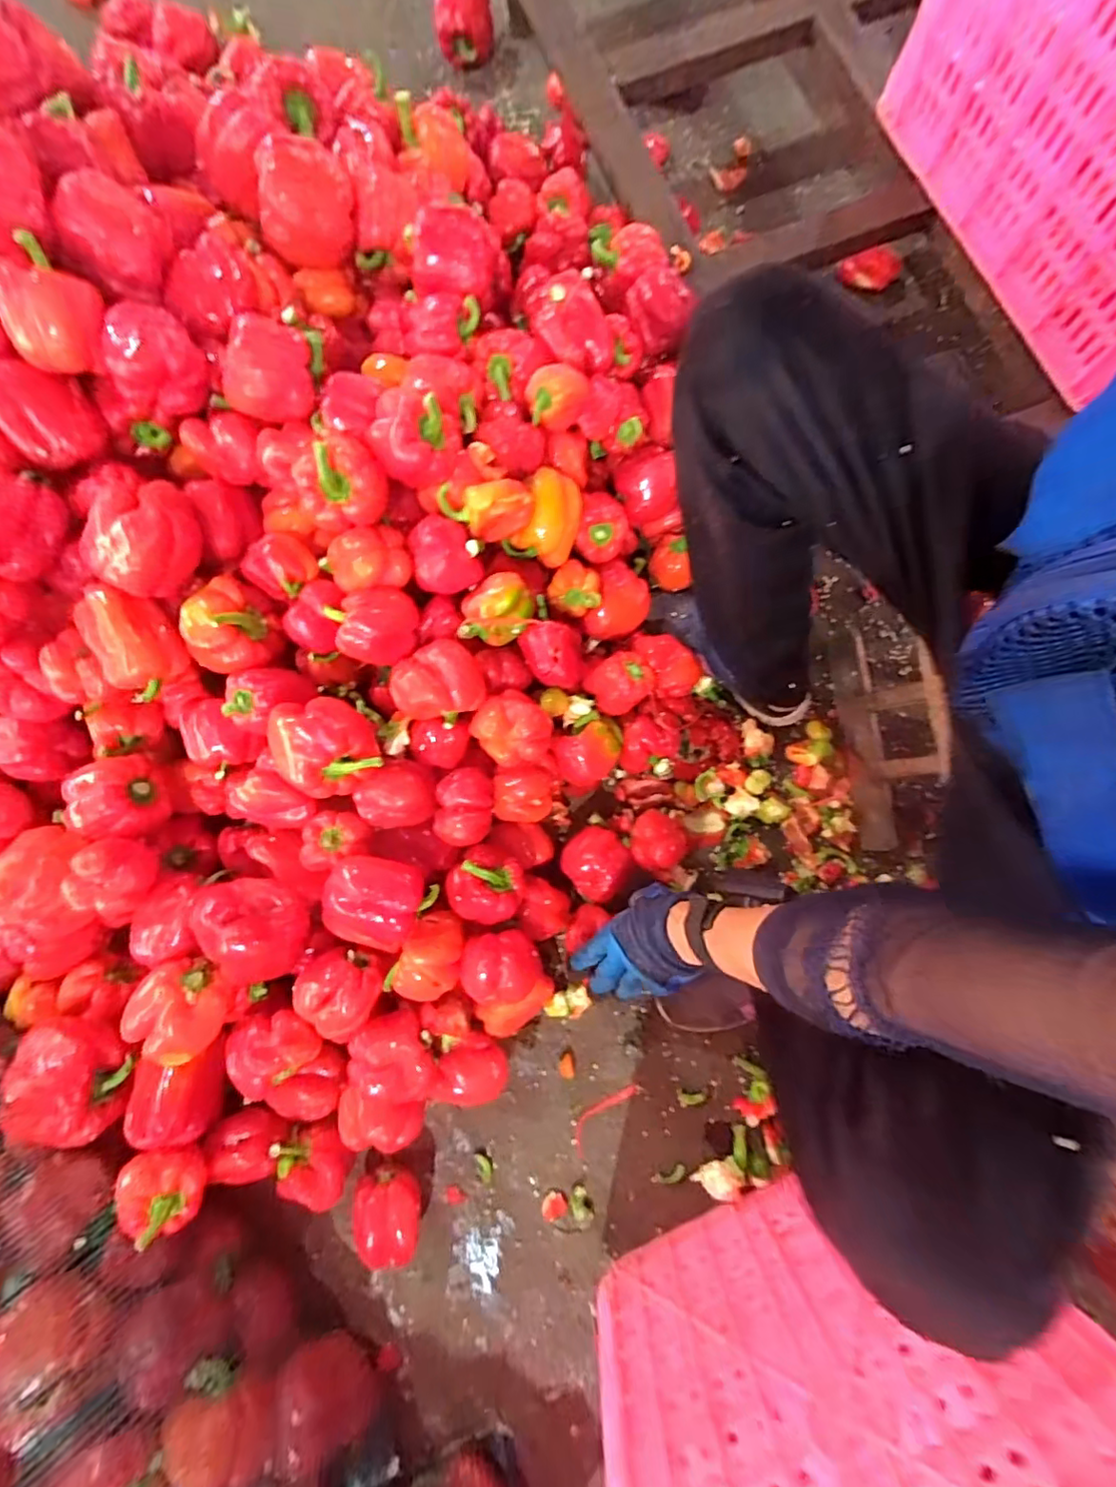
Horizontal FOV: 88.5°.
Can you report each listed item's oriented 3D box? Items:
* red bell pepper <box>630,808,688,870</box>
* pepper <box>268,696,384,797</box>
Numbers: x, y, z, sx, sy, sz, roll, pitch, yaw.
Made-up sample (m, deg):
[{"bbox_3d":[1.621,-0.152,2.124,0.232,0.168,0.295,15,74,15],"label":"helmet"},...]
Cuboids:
[{"bbox_3d":[0.115,0.110,0.657,0.061,0.059,0.065,0,79,-1],"label":"red bell pepper"},{"bbox_3d":[-0.217,-0.002,0.533,0.080,0.063,0.087,0,79,-1],"label":"pepper"}]

